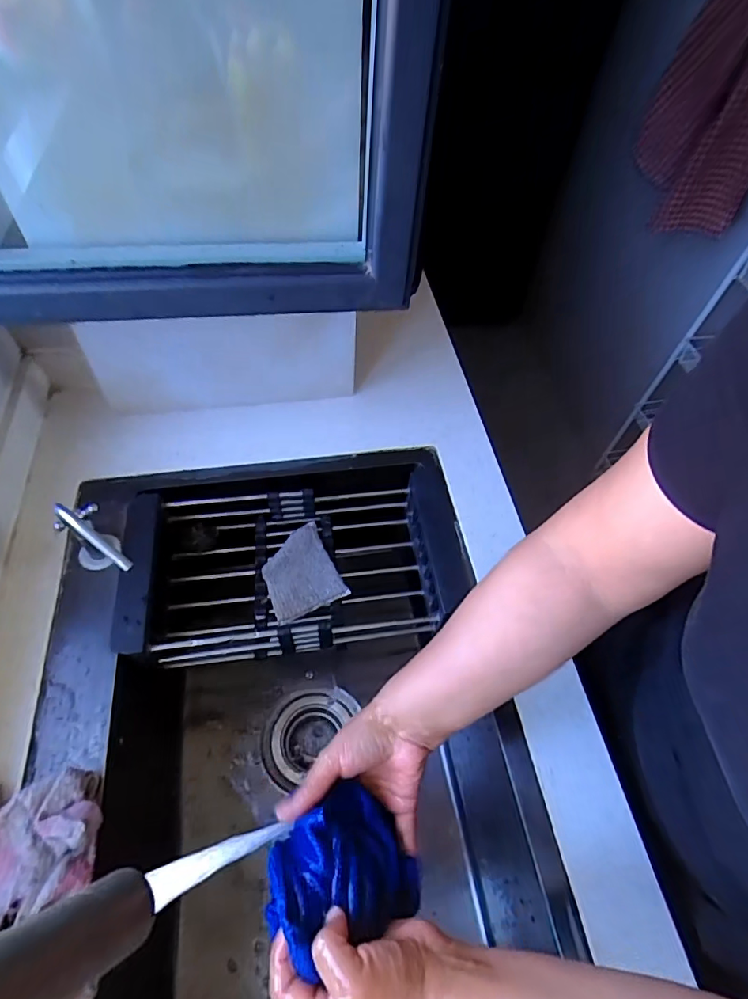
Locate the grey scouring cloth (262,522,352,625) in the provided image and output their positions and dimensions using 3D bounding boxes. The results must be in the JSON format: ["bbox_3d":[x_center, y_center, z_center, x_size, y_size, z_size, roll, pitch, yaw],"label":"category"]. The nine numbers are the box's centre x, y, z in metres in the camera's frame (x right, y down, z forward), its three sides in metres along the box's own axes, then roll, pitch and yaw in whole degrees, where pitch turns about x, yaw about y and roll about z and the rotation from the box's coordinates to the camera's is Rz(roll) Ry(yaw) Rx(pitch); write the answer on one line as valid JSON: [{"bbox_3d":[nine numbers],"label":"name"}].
[{"bbox_3d":[-0.093,0.085,0.619,0.088,0.018,0.108,-21,62,-17],"label":"grey scouring cloth"}]

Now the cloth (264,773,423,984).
[{"bbox_3d":[-0.022,0.273,0.365,0.102,0.067,0.093,-37,63,-25],"label":"cloth"}]

